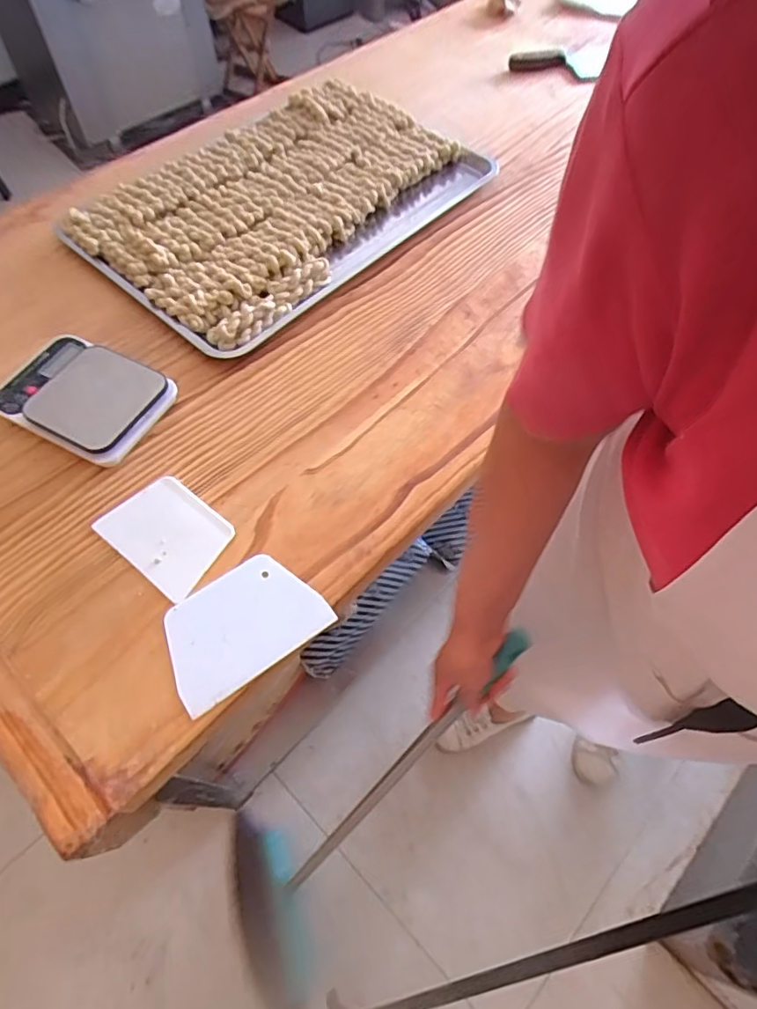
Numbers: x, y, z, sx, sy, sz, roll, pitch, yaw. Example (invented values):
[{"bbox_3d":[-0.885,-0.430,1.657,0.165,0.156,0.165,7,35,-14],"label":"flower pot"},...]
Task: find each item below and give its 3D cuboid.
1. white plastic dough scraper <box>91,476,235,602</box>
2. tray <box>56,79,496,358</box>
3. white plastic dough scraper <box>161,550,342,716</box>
[{"bbox_3d":[-0.222,0.027,0.591,0.126,0.007,0.094,37,63,16],"label":"white plastic dough scraper"},{"bbox_3d":[-0.117,-0.432,0.784,0.528,0.037,0.309,-40,79,-17],"label":"tray"},{"bbox_3d":[-0.135,0.114,0.547,0.150,0.009,0.105,-31,67,-21],"label":"white plastic dough scraper"}]

